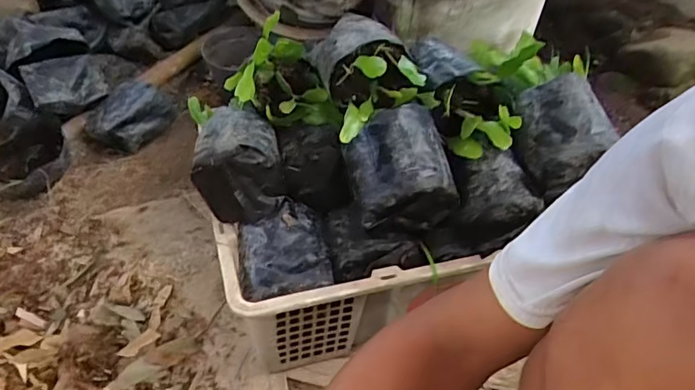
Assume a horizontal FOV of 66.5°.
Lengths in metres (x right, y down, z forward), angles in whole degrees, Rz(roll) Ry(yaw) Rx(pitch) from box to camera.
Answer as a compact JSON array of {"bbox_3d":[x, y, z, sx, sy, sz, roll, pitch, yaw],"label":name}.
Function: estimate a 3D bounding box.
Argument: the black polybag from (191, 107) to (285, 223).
[{"bbox_3d":[-0.117,-0.037,0.579,0.094,0.077,0.113,0,43,-6],"label":"black polybag"}]

